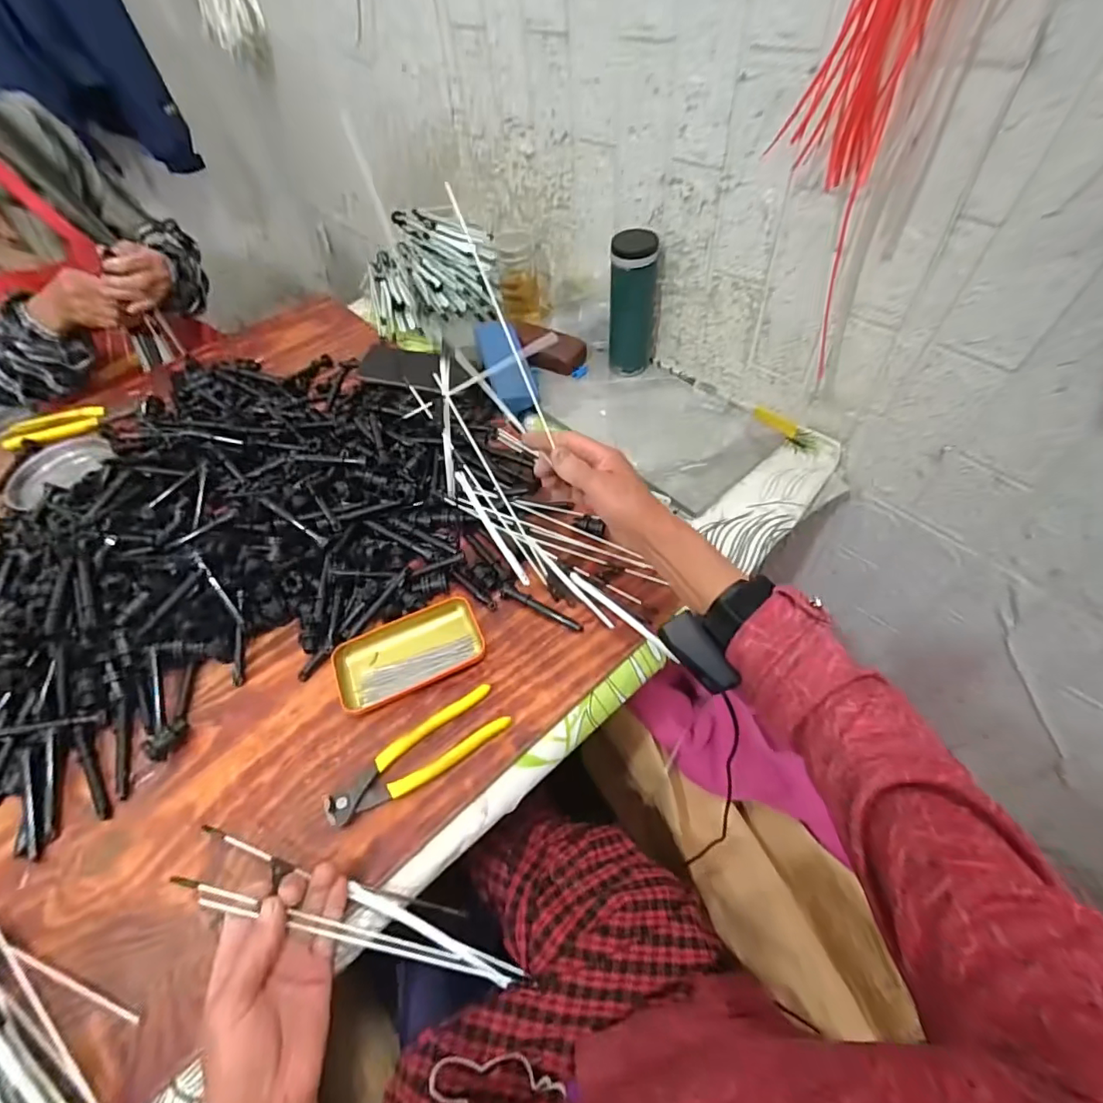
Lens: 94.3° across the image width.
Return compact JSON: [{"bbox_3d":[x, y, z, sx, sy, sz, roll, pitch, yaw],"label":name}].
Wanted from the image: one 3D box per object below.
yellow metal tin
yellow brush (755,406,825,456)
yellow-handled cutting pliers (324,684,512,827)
[{"bbox_3d":[-0.142,0.098,0.512,0.141,0.016,0.080,-23,55,-12],"label":"yellow metal tin"},{"bbox_3d":[0.308,-0.161,0.670,0.019,0.017,0.103,-29,57,-16],"label":"yellow brush"},{"bbox_3d":[-0.118,0.180,0.454,0.162,0.013,0.046,-30,57,-17],"label":"yellow-handled cutting pliers"}]

